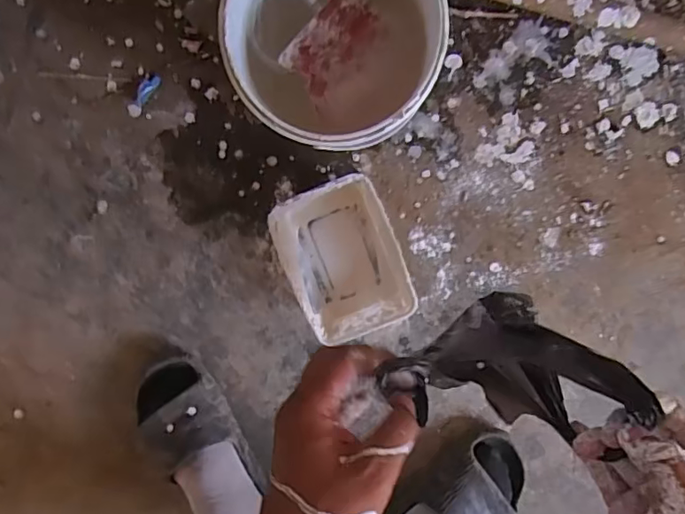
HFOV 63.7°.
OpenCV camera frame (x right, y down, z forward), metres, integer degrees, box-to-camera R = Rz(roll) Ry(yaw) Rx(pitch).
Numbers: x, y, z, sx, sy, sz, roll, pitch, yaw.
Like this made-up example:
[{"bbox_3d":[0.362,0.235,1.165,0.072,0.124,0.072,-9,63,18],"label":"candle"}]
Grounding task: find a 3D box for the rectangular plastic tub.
[{"bbox_3d":[0.002,0.002,0.638,0.125,0.055,0.172,-22,97,5],"label":"rectangular plastic tub"}]

